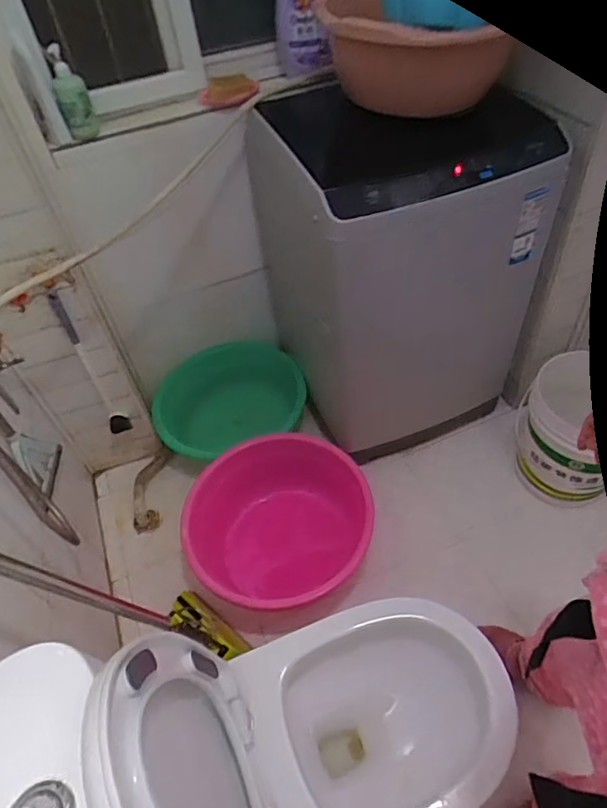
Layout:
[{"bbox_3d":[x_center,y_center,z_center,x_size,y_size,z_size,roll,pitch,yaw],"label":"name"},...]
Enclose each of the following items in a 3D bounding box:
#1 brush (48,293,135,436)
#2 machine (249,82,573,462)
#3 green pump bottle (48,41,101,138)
[{"bbox_3d":[-0.557,-0.085,1.378,0.065,0.456,0.068,-31,52,-19],"label":"brush"},{"bbox_3d":[0.243,-0.374,1.495,0.580,0.849,0.600,-20,50,-10],"label":"machine"},{"bbox_3d":[-0.523,-0.704,1.189,0.071,0.170,0.061,-13,49,-5],"label":"green pump bottle"}]

